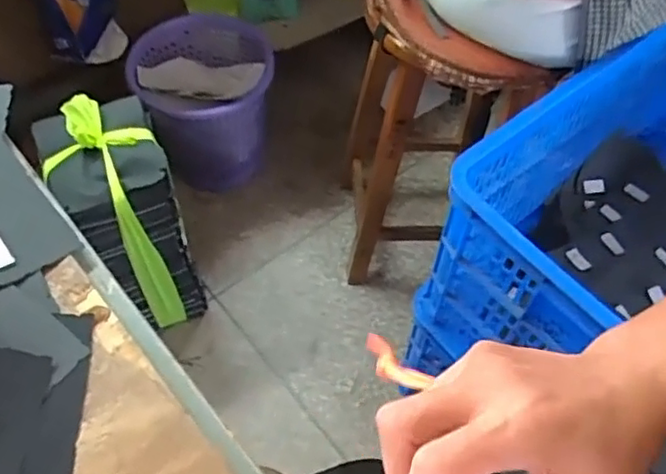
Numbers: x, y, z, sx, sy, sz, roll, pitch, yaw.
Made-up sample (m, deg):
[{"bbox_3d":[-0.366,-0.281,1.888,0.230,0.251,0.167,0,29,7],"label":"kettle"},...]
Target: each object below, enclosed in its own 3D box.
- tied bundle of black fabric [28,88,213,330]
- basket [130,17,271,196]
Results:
[{"bbox_3d":[-0.355,-0.023,1.126,0.165,0.428,0.212,-19,60,-14],"label":"tied bundle of black fabric"},{"bbox_3d":[-0.270,-0.280,1.381,0.283,0.251,0.264,-7,58,-7],"label":"basket"}]

